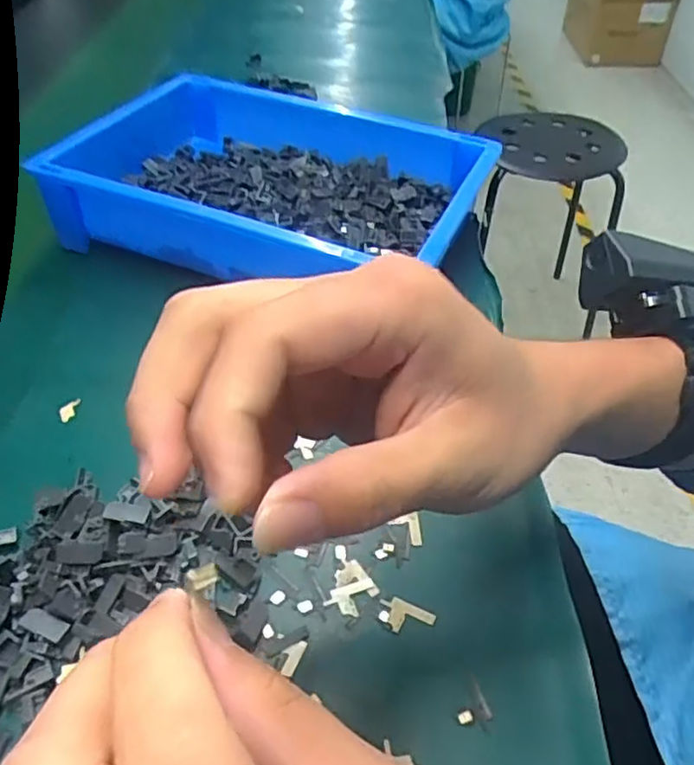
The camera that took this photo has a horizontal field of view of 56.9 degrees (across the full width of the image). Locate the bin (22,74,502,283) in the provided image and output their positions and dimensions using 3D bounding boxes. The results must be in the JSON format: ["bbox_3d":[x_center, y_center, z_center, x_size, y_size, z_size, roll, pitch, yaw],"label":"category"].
[{"bbox_3d":[-0.069,-0.162,0.512,0.300,0.058,0.198,16,47,16],"label":"bin"}]

